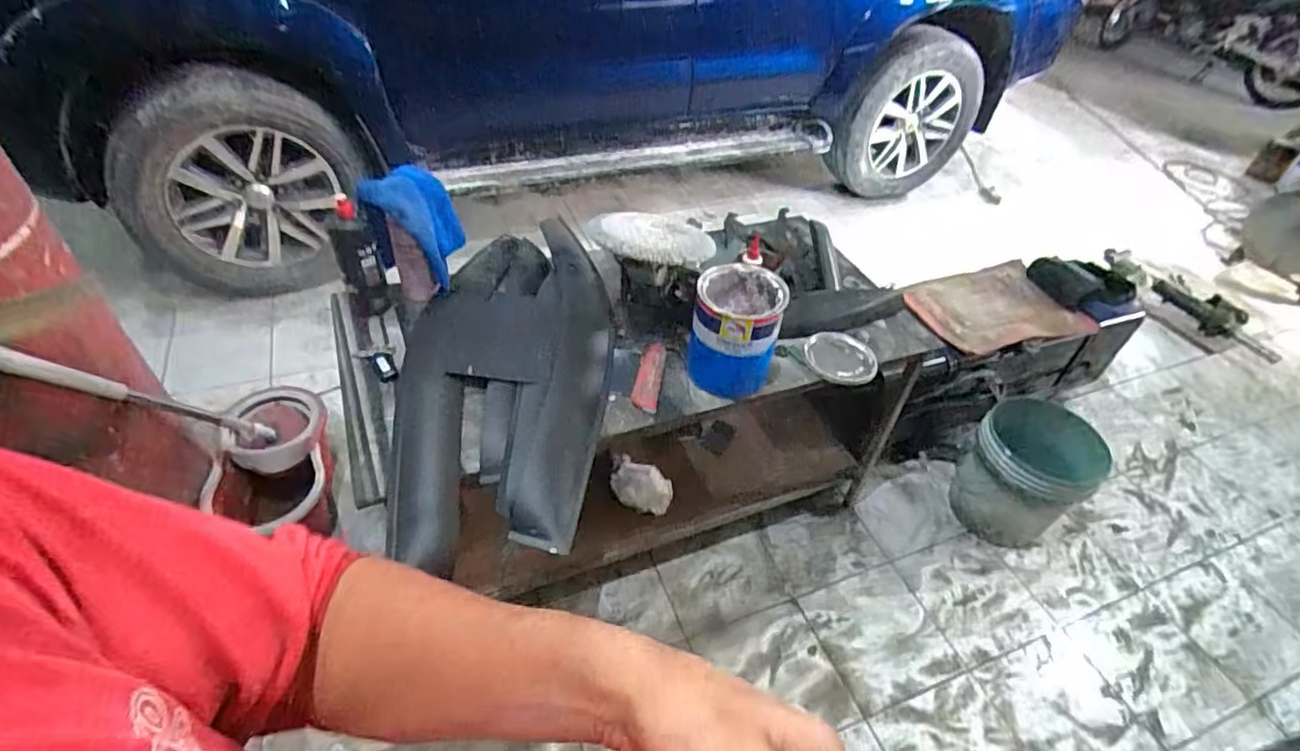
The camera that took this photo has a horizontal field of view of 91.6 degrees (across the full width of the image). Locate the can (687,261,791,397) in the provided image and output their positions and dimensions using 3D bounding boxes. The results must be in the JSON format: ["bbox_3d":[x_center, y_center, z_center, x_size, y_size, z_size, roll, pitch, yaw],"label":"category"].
[{"bbox_3d":[0.159,-0.082,1.210,0.154,0.211,0.162,3,44,-3],"label":"can"}]

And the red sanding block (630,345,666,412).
[{"bbox_3d":[-0.004,0.004,1.237,0.050,0.020,0.173,7,44,2],"label":"red sanding block"}]

